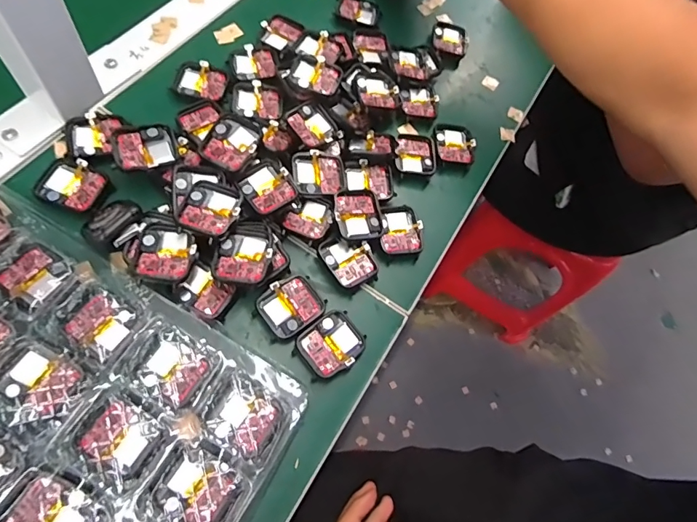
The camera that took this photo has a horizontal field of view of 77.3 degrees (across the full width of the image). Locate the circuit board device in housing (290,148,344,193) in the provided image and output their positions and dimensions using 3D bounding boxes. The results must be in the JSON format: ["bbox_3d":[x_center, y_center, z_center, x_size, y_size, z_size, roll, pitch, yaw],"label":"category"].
[{"bbox_3d":[-0.024,-0.071,0.351,0.042,0.005,0.036,-12,81,-20],"label":"circuit board device in housing"}]

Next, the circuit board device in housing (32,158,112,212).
[{"bbox_3d":[-0.201,-0.056,0.316,0.042,0.011,0.036,21,65,-2],"label":"circuit board device in housing"}]

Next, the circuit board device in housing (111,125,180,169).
[{"bbox_3d":[-0.147,-0.080,0.320,0.043,0.015,0.036,-19,72,-19],"label":"circuit board device in housing"}]

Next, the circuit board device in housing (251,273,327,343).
[{"bbox_3d":[-0.041,0.032,0.310,0.045,0.009,0.037,-31,77,-22],"label":"circuit board device in housing"}]

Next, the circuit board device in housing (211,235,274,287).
[{"bbox_3d":[-0.072,-0.003,0.300,0.037,0.005,0.040,9,59,-2],"label":"circuit board device in housing"}]

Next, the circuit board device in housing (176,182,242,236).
[{"bbox_3d":[-0.096,-0.034,0.306,0.038,0.015,0.036,21,65,-2],"label":"circuit board device in housing"}]

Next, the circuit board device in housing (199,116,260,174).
[{"bbox_3d":[-0.087,-0.088,0.327,0.040,0.011,0.040,30,75,5],"label":"circuit board device in housing"}]

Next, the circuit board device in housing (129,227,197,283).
[{"bbox_3d":[-0.122,-0.003,0.296,0.038,0.017,0.039,8,66,-8],"label":"circuit board device in housing"}]

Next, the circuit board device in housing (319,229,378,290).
[{"bbox_3d":[0.000,-0.003,0.334,0.037,0.017,0.043,-28,75,-21],"label":"circuit board device in housing"}]

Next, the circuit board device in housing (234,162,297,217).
[{"bbox_3d":[-0.061,-0.055,0.328,0.038,0.009,0.040,-36,78,-23],"label":"circuit board device in housing"}]

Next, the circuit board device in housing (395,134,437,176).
[{"bbox_3d":[0.060,-0.094,0.394,0.035,0.013,0.043,2,67,-11],"label":"circuit board device in housing"}]

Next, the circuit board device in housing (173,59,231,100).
[{"bbox_3d":[-0.126,-0.155,0.374,0.043,0.008,0.036,7,66,-9],"label":"circuit board device in housing"}]

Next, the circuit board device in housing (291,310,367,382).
[{"bbox_3d":[-0.013,0.059,0.307,0.046,0.010,0.038,-35,78,-23],"label":"circuit board device in housing"}]

